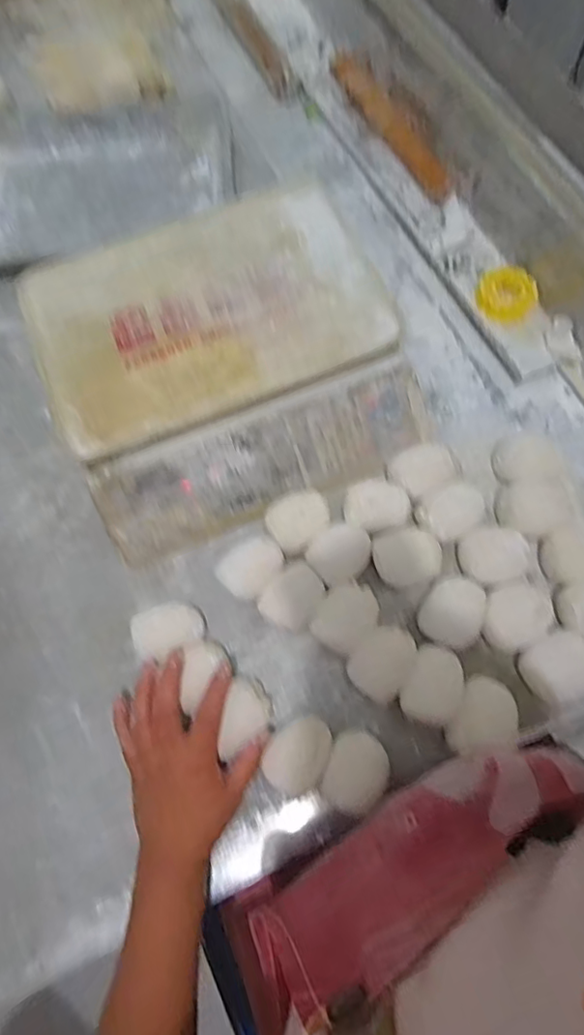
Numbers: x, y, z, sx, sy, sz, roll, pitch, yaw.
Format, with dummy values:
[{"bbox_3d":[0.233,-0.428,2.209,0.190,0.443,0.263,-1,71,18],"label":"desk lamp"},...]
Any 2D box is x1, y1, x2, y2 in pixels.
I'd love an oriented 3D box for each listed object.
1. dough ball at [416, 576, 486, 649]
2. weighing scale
[{"bbox_3d":[0.146,0.087,0.510,0.050,0.033,0.061,30,74,12],"label":"dough ball"},{"bbox_3d":[-0.074,-0.158,0.580,0.335,0.108,0.317,-22,71,-6],"label":"weighing scale"}]

